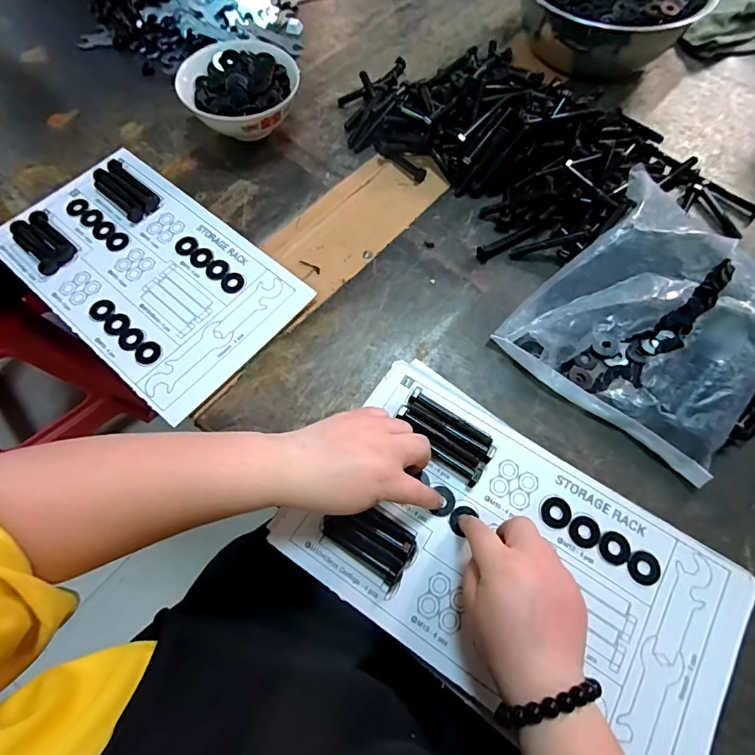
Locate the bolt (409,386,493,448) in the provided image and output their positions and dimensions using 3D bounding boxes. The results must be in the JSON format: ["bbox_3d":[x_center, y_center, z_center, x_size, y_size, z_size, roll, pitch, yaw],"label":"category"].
[{"bbox_3d":[0.065,0.035,0.384,0.079,0.013,0.014,28,69,11],"label":"bolt"}]

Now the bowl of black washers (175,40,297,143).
[{"bbox_3d":[-0.163,-0.342,0.535,0.134,0.058,0.141,0,67,0],"label":"bowl of black washers"}]

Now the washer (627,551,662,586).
[{"bbox_3d":[0.209,0.149,0.340,0.023,0.004,0.023,0,67,0],"label":"washer"}]

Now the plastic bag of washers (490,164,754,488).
[{"bbox_3d":[0.272,-0.068,0.420,0.213,0.066,0.246,37,71,14],"label":"plastic bag of washers"}]

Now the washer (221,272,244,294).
[{"bbox_3d":[-0.151,-0.099,0.454,0.024,0.004,0.023,0,67,0],"label":"washer"}]

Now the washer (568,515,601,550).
[{"bbox_3d":[0.167,0.124,0.350,0.023,0.004,0.024,0,67,0],"label":"washer"}]

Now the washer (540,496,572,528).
[{"bbox_3d":[0.146,0.110,0.356,0.024,0.004,0.023,0,67,0],"label":"washer"}]

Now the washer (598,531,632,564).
[{"bbox_3d":[0.188,0.135,0.347,0.024,0.004,0.023,0,67,0],"label":"washer"}]

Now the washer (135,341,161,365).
[{"bbox_3d":[-0.222,-0.024,0.423,0.023,0.004,0.023,0,67,0],"label":"washer"}]

